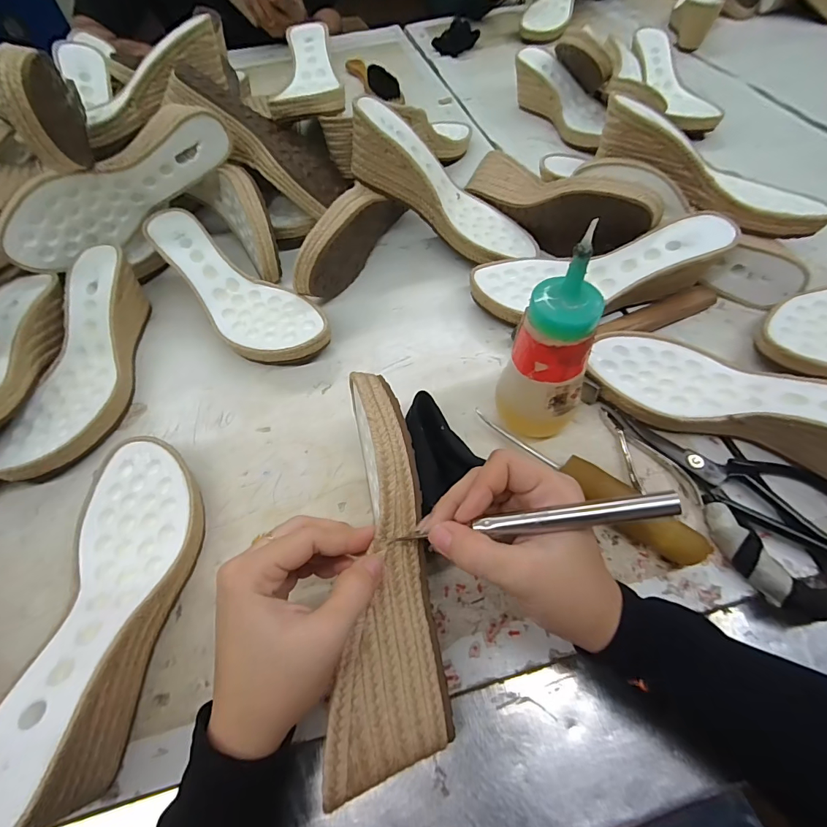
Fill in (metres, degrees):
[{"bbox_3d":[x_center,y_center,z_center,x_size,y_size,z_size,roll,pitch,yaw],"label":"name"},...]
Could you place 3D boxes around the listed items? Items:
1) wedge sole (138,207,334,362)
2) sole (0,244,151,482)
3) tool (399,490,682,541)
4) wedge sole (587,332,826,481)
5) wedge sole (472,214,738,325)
[{"bbox_3d":[-0.179,-0.127,0.429,0.080,0.065,0.230,-41,63,-20],"label":"wedge sole"},{"bbox_3d":[-0.305,-0.050,0.392,0.072,0.066,0.224,2,57,5],"label":"sole"},{"bbox_3d":[0.060,0.059,0.231,0.148,0.007,0.011,-14,54,23],"label":"tool"},{"bbox_3d":[0.252,-0.014,0.327,0.228,0.066,0.083,28,63,20],"label":"wedge sole"},{"bbox_3d":[0.174,-0.142,0.408,0.234,0.051,0.078,-8,57,-2],"label":"wedge sole"}]

